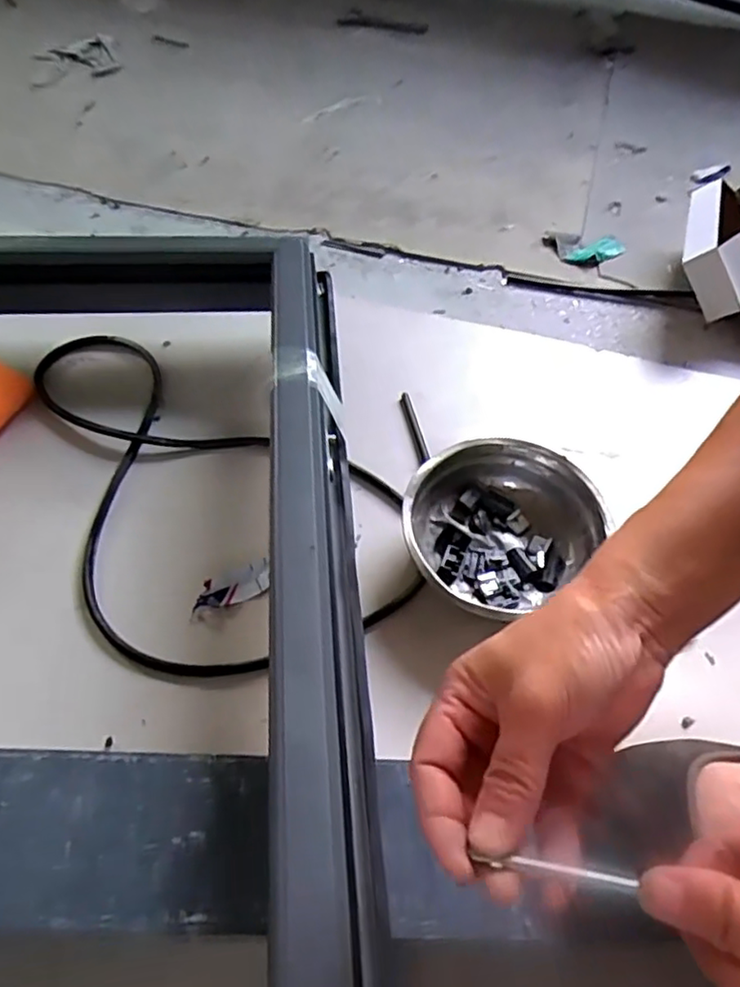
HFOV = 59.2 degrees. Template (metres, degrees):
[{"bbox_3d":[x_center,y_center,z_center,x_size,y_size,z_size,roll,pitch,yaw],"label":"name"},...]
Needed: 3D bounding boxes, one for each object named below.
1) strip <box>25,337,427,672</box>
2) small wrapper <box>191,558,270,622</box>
[{"bbox_3d":[-0.156,-0.036,0.660,0.293,0.013,0.461,-19,55,-17],"label":"strip"},{"bbox_3d":[-0.123,0.084,0.574,0.075,0.007,0.029,-20,56,-18],"label":"small wrapper"}]

